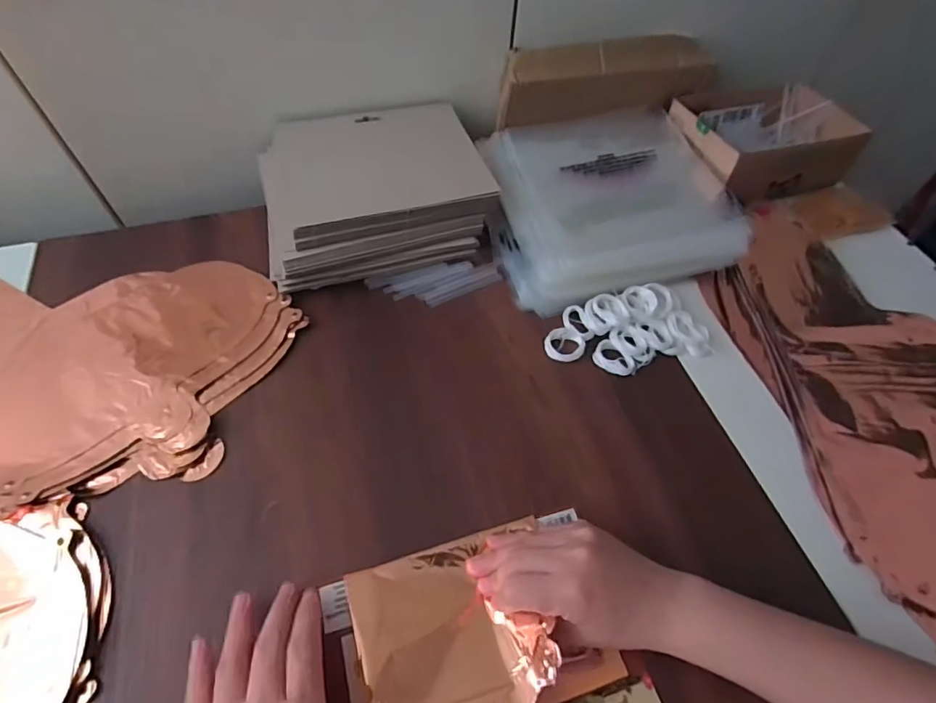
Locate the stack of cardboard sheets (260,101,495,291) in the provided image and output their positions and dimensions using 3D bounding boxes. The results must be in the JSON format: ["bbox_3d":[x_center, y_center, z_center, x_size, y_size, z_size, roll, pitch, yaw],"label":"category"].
[{"bbox_3d":[-0.096,-0.167,0.503,0.221,0.072,0.192,-11,58,-11],"label":"stack of cardboard sheets"}]

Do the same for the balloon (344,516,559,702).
[{"bbox_3d":[-0.002,0.184,0.288,0.115,0.033,0.141,-14,57,-12],"label":"balloon"}]

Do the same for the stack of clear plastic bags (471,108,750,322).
[{"bbox_3d":[0.145,-0.159,0.518,0.245,0.060,0.221,-11,58,-11],"label":"stack of clear plastic bags"}]

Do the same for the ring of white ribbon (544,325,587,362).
[{"bbox_3d":[0.089,-0.006,0.440,0.035,0.011,0.032,2,56,-2],"label":"ring of white ribbon"}]

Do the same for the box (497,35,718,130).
[{"bbox_3d":[0.152,-0.295,0.537,0.242,0.081,0.054,-15,59,-13],"label":"box"}]

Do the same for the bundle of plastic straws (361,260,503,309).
[{"bbox_3d":[-0.030,-0.067,0.471,0.126,0.010,0.046,-13,58,-12],"label":"bundle of plastic straws"}]

